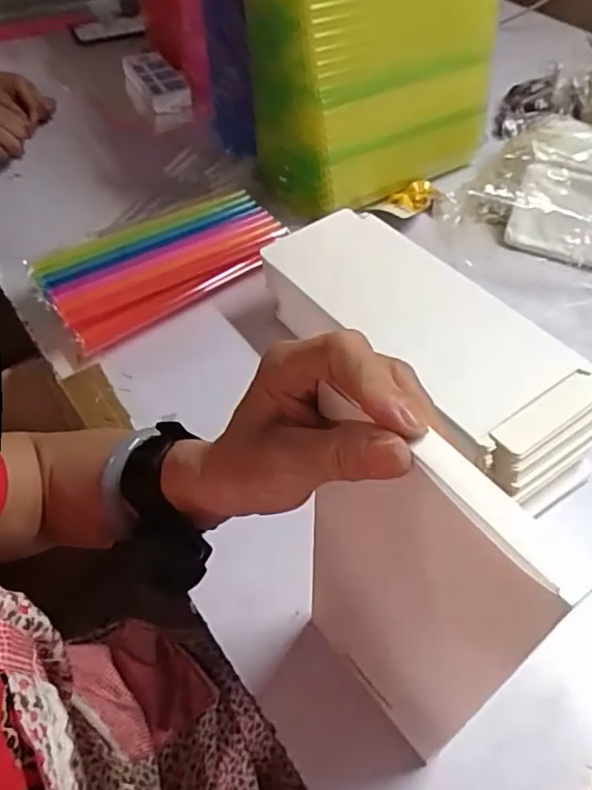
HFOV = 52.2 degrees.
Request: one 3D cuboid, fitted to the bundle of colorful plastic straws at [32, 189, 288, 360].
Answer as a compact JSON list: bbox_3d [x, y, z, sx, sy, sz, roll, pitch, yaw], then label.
[{"bbox_3d":[-0.147,-0.154,0.682,0.260,0.034,0.135,-28,65,-18],"label":"bundle of colorful plastic straws"}]

